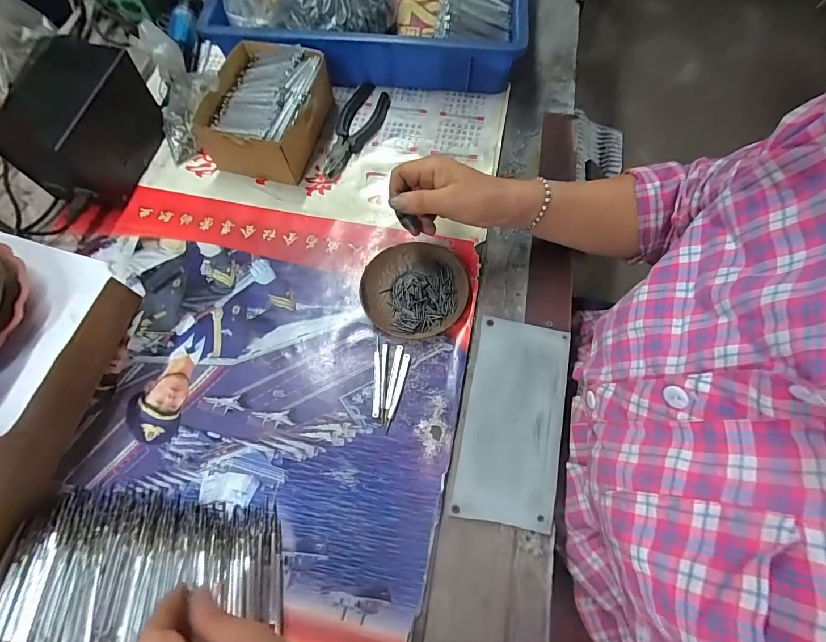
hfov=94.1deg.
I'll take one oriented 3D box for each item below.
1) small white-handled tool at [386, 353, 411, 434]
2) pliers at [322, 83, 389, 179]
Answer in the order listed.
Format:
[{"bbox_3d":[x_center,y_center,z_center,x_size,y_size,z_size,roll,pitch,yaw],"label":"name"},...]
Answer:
[{"bbox_3d":[-0.016,0.075,0.405,0.008,0.005,0.084,12,68,4],"label":"small white-handled tool"},{"bbox_3d":[-0.084,-0.266,0.533,0.058,0.022,0.169,21,69,7],"label":"pliers"}]

